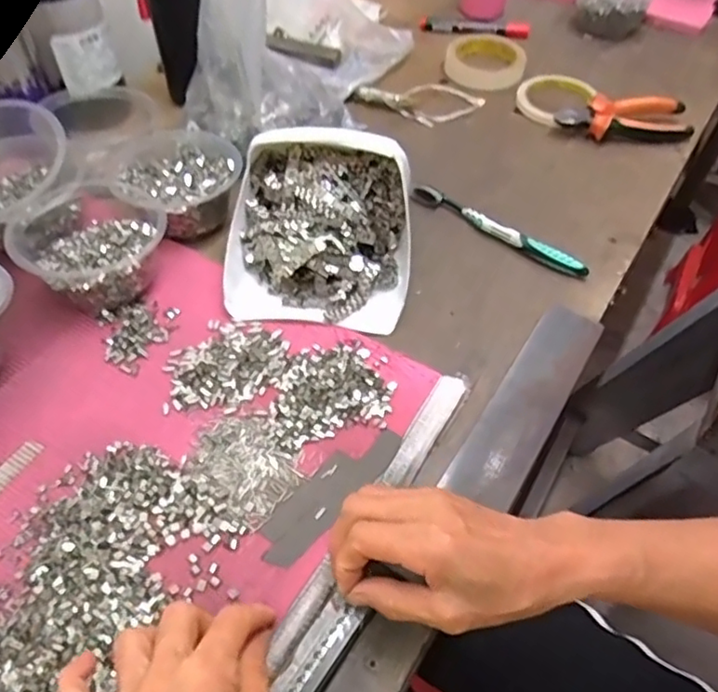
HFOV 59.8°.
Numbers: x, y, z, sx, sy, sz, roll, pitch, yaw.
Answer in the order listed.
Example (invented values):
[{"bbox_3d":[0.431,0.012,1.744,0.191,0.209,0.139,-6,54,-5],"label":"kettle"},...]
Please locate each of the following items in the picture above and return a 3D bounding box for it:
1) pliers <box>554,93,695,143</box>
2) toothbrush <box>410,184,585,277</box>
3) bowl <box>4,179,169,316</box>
[{"bbox_3d":[0.298,-0.252,0.697,0.140,0.035,0.048,-2,51,-2],"label":"pliers"},{"bbox_3d":[0.130,-0.112,0.593,0.184,0.021,0.013,32,58,23],"label":"toothbrush"},{"bbox_3d":[-0.225,-0.082,0.521,0.120,0.055,0.114,0,51,0],"label":"bowl"}]

